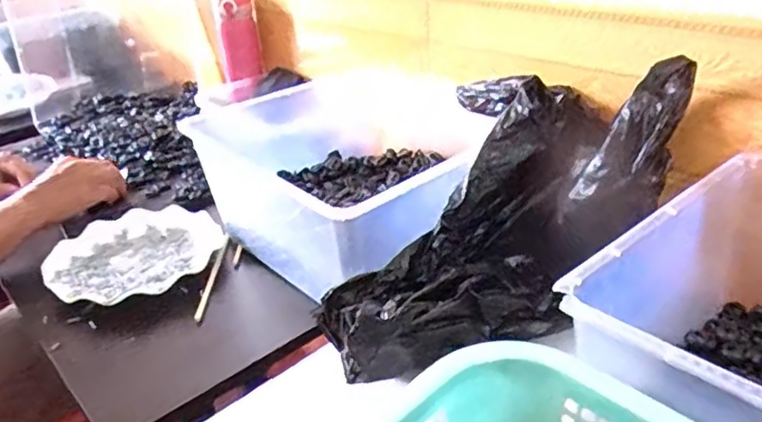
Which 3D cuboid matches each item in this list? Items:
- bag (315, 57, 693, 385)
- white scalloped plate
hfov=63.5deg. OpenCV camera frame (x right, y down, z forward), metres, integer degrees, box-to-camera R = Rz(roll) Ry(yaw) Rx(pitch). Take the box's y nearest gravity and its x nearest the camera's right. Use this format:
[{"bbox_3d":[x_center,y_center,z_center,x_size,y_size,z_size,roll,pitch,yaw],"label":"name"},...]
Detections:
[{"bbox_3d":[0.078,-0.017,0.538,0.322,0.172,0.232,-23,34,-28],"label":"bag"},{"bbox_3d":[-0.273,0.051,0.696,0.182,0.031,0.182,-4,30,2],"label":"white scalloped plate"}]

